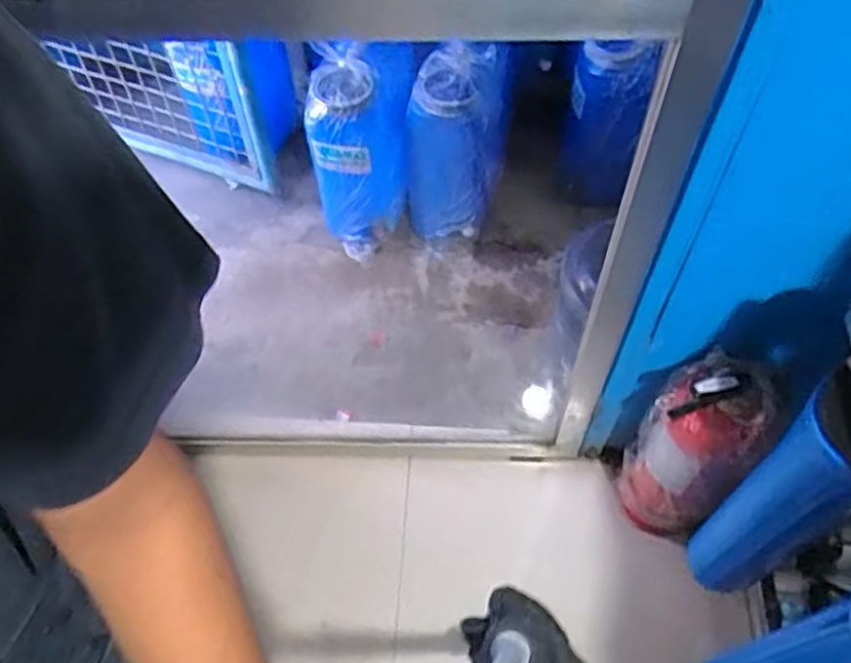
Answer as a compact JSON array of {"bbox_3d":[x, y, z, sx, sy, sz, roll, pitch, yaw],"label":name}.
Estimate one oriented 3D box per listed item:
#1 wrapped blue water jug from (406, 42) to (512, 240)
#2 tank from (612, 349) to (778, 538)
[{"bbox_3d":[0.065,-0.411,1.577,0.199,0.415,0.212,-1,58,1],"label":"wrapped blue water jug"},{"bbox_3d":[0.417,0.190,1.151,0.141,0.484,0.159,-38,64,-20],"label":"tank"}]

